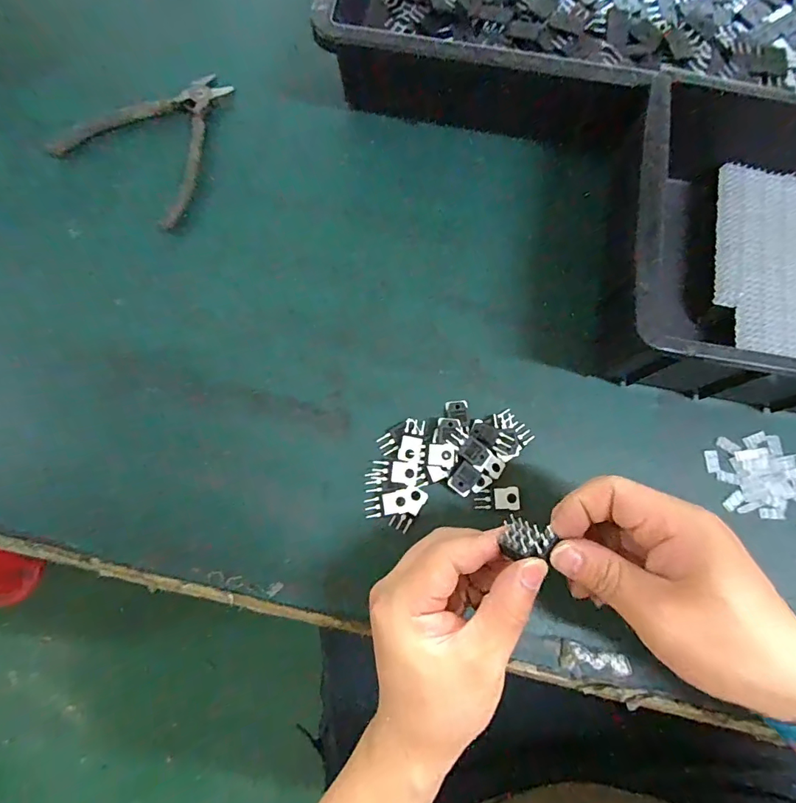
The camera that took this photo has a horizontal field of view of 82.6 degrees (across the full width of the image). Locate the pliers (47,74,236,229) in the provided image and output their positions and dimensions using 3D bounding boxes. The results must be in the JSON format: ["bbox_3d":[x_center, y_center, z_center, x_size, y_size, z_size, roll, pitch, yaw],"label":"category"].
[{"bbox_3d":[-0.194,-0.223,0.370,0.126,0.013,0.131,33,78,6],"label":"pliers"}]

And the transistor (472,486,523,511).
[{"bbox_3d":[0.068,0.067,0.310,0.031,0.004,0.015,-4,77,-2],"label":"transistor"}]

